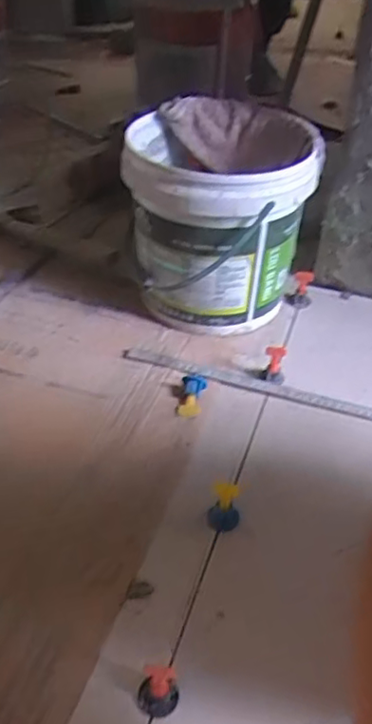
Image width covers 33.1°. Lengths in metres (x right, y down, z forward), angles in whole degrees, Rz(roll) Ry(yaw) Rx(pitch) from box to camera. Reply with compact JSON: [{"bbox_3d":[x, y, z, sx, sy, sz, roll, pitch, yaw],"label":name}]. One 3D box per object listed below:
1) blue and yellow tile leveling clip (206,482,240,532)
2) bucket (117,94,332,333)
[{"bbox_3d":[0.040,0.145,0.634,0.032,0.051,0.027,5,40,4],"label":"blue and yellow tile leveling clip"},{"bbox_3d":[0.040,-0.184,0.863,0.236,0.279,0.224,1,40,-1],"label":"bucket"}]

